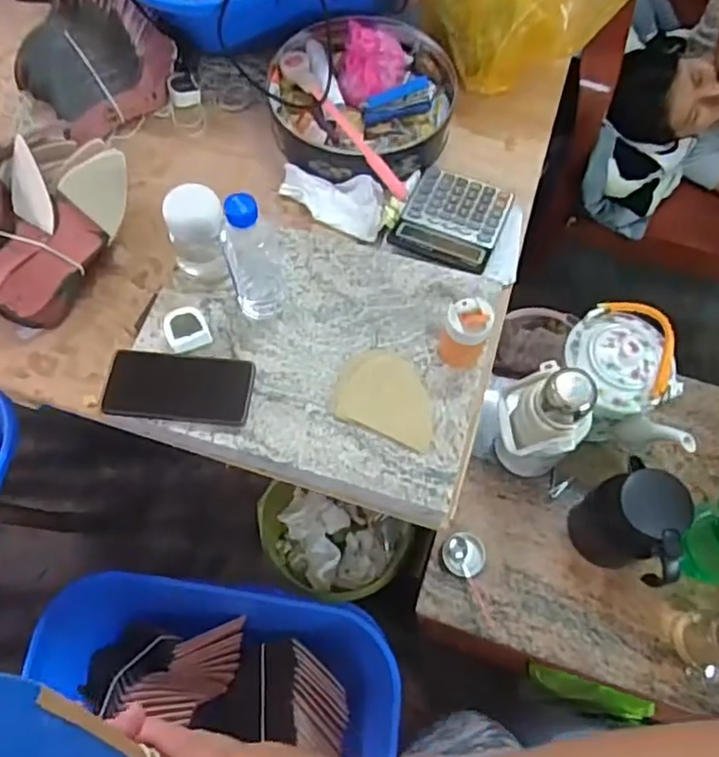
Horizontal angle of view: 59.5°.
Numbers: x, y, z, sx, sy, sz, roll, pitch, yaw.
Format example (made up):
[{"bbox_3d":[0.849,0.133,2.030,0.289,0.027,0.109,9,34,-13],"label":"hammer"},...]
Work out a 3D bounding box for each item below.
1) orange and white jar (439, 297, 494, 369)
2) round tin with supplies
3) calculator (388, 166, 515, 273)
[{"bbox_3d":[0.117,-0.048,0.700,0.049,0.085,0.050,0,66,-1],"label":"orange and white jar"},{"bbox_3d":[0.006,-0.410,0.889,0.258,0.089,0.258,0,66,-1],"label":"round tin with supplies"},{"bbox_3d":[0.128,-0.221,0.855,0.131,0.031,0.168,22,67,9],"label":"calculator"}]

